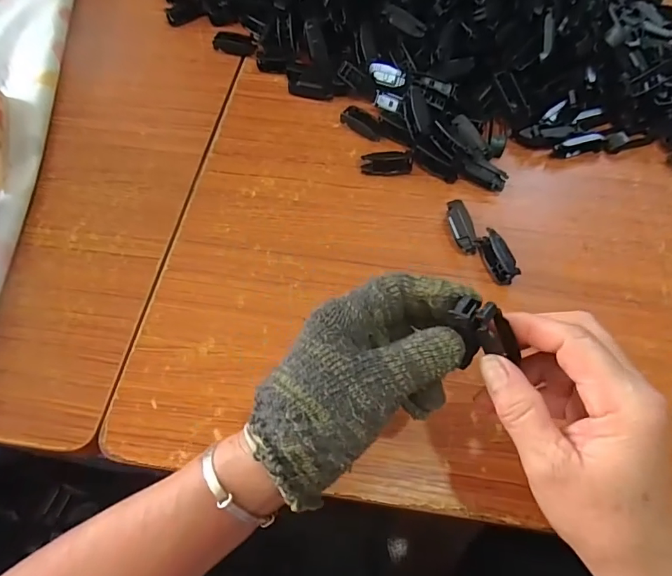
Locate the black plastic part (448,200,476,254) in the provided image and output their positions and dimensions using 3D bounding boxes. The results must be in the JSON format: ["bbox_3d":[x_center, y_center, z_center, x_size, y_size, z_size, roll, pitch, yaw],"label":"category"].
[{"bbox_3d":[0.109,-0.054,0.396,0.018,0.018,0.048,-12,63,-7],"label":"black plastic part"}]

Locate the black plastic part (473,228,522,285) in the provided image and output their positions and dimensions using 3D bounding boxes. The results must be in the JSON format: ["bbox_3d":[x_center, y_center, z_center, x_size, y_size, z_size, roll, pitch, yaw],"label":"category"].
[{"bbox_3d":[0.138,-0.027,0.381,0.020,0.021,0.047,-15,63,-8],"label":"black plastic part"}]

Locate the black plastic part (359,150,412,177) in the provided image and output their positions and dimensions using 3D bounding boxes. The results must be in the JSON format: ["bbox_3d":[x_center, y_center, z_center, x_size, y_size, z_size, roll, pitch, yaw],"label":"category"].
[{"bbox_3d":[0.049,-0.120,0.433,0.049,0.014,0.019,0,62,0],"label":"black plastic part"}]

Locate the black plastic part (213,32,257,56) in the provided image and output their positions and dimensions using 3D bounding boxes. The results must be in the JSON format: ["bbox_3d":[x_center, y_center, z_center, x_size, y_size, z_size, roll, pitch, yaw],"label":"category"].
[{"bbox_3d":[-0.114,-0.276,0.514,0.051,0.015,0.019,9,63,4],"label":"black plastic part"}]

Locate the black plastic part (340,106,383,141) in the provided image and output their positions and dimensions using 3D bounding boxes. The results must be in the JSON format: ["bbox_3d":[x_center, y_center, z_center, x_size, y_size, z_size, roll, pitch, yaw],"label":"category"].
[{"bbox_3d":[0.028,-0.167,0.455,0.045,0.016,0.021,35,67,17],"label":"black plastic part"}]

